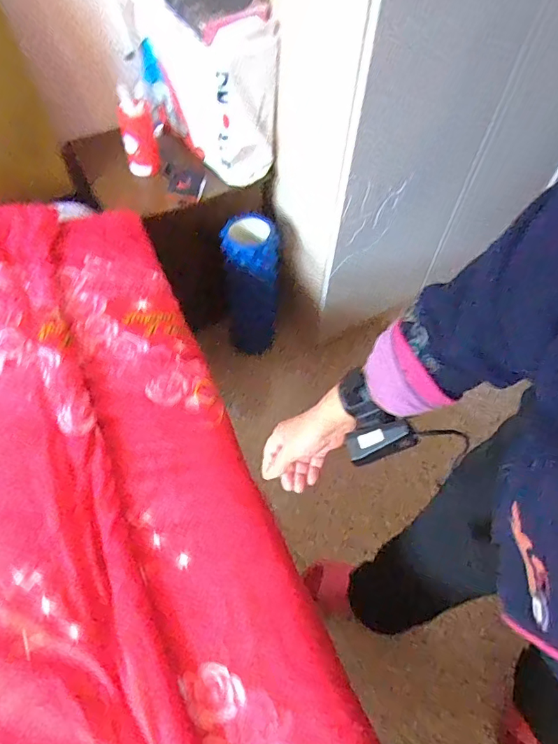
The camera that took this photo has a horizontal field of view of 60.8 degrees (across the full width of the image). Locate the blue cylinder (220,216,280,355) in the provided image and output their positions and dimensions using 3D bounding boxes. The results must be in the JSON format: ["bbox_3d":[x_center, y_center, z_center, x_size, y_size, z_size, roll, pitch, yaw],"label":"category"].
[{"bbox_3d":[-0.081,-0.230,1.367,0.153,0.444,0.125,-5,58,-7],"label":"blue cylinder"}]

